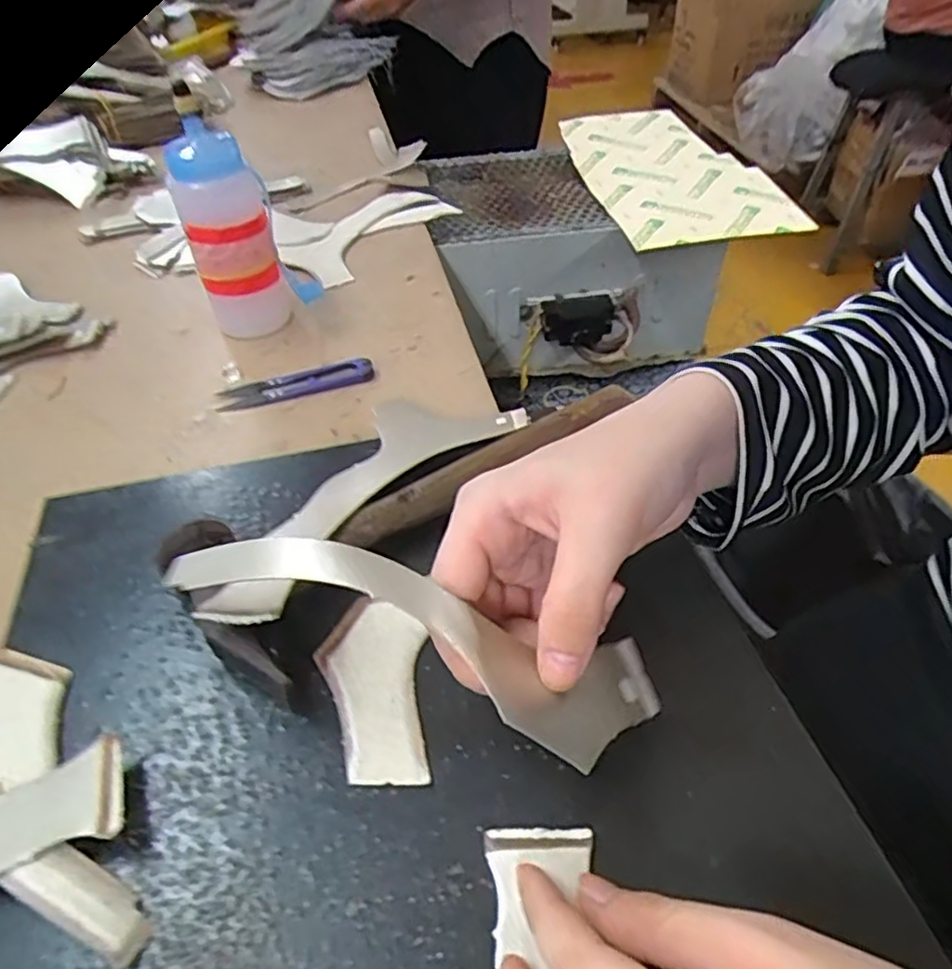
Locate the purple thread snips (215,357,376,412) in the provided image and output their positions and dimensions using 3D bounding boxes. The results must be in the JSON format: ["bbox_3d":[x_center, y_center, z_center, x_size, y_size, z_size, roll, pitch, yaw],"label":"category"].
[{"bbox_3d":[-0.120,-0.069,0.450,0.101,0.008,0.022,-12,46,-10],"label":"purple thread snips"}]

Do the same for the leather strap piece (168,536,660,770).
[{"bbox_3d":[-0.019,0.048,0.231,0.172,0.035,0.055,23,50,0],"label":"leather strap piece"}]

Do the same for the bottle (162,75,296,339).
[{"bbox_3d":[-0.171,-0.179,0.470,0.056,0.133,0.065,-18,47,-15],"label":"bottle"}]

